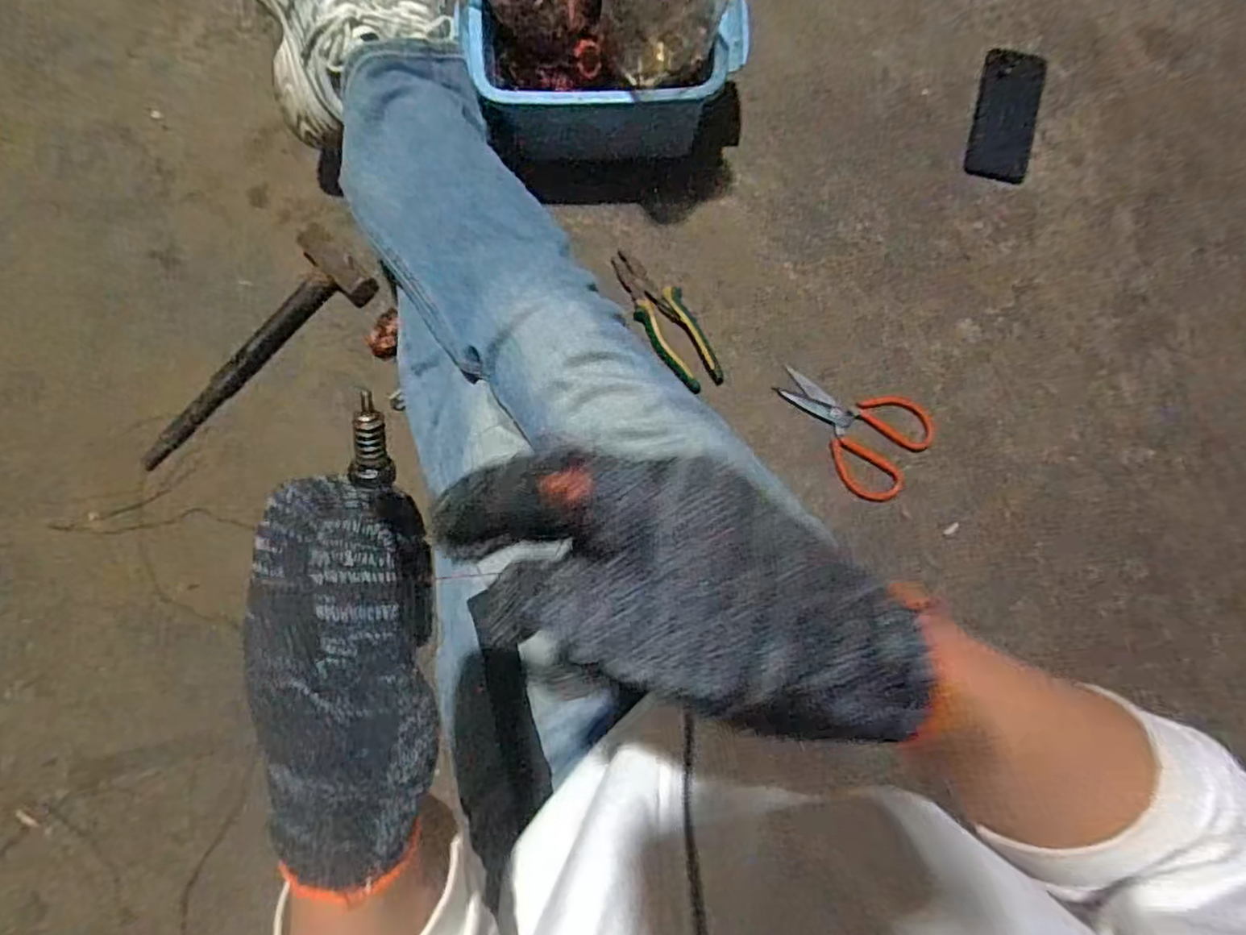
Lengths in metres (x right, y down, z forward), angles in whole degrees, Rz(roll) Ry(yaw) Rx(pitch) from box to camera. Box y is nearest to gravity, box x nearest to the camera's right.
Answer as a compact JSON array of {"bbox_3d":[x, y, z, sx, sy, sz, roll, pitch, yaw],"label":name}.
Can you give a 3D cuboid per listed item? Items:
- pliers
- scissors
[{"bbox_3d":[0.052,-0.180,0.779,0.061,0.012,0.190,-26,88,0],"label":"pliers"},{"bbox_3d":[0.266,-0.049,0.766,0.185,0.020,0.119,32,89,1],"label":"scissors"}]

